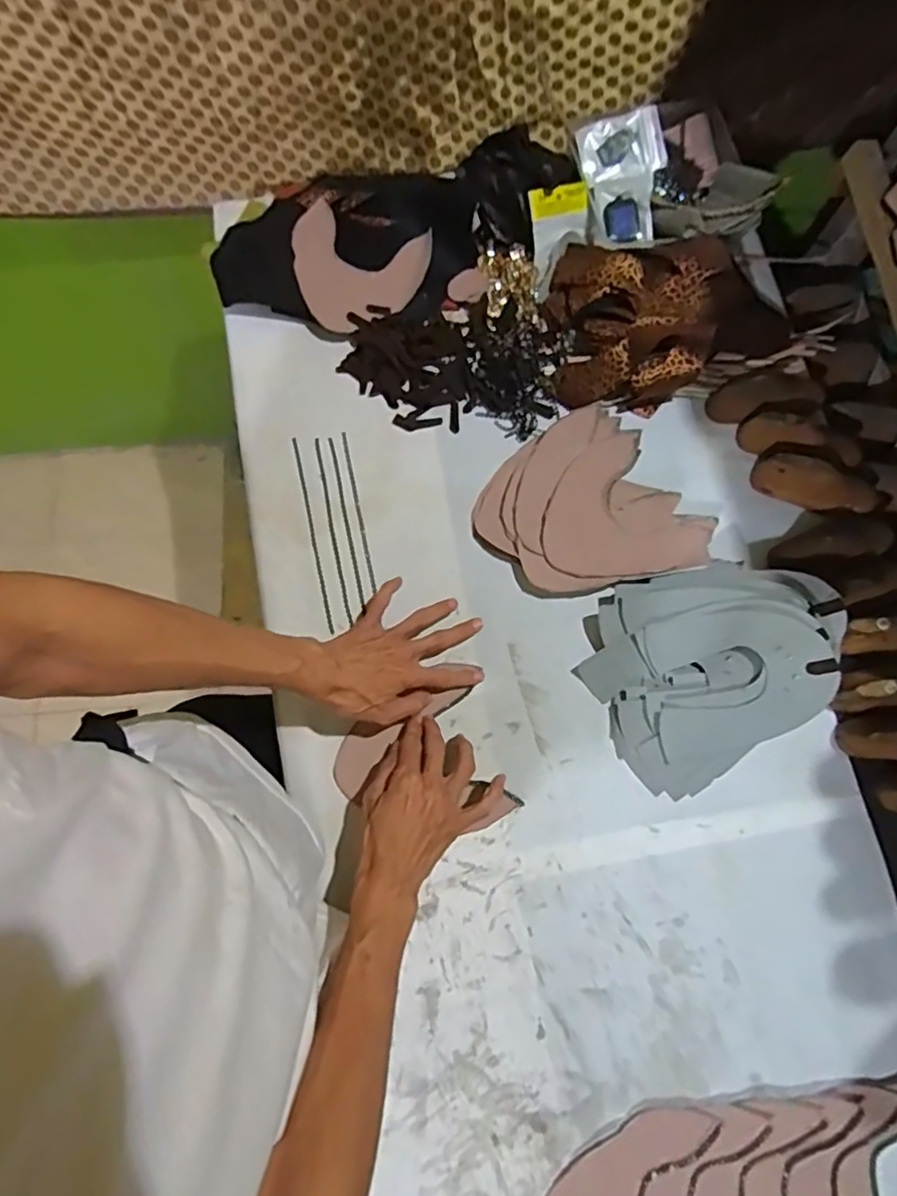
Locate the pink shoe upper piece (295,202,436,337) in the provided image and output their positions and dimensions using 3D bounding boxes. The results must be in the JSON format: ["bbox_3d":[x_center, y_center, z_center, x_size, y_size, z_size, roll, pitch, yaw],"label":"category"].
[{"bbox_3d":[-0.114,-0.390,0.739,0.153,0.018,0.155,16,76,4],"label":"pink shoe upper piece"}]

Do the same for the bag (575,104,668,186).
[{"bbox_3d":[0.212,-0.544,0.752,0.102,0.021,0.076,-15,89,4],"label":"bag"}]

